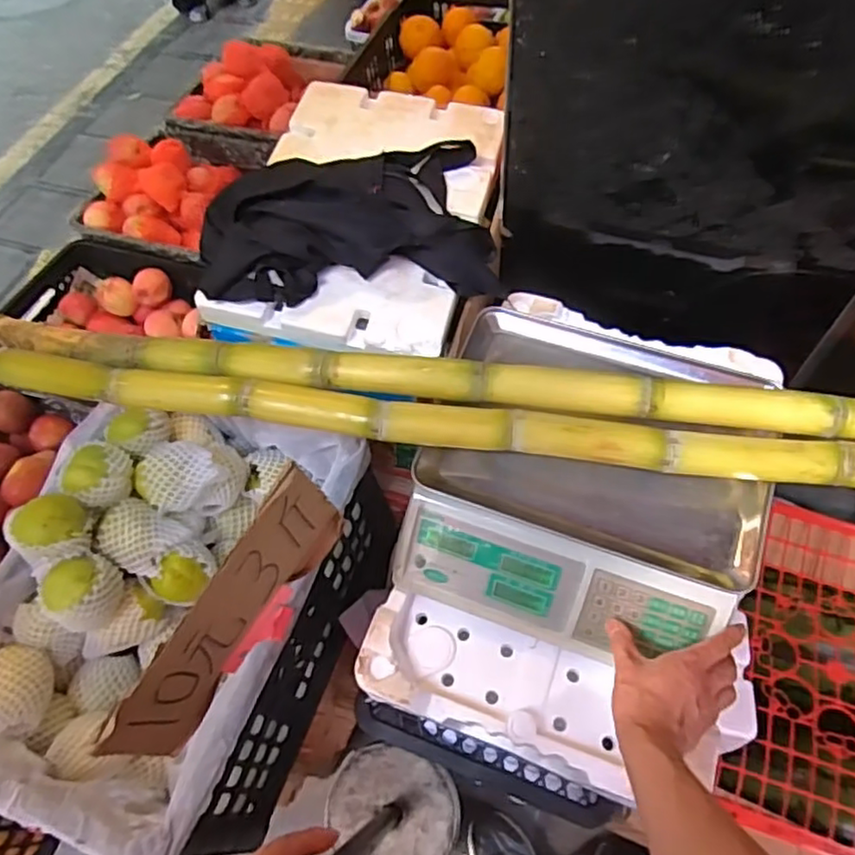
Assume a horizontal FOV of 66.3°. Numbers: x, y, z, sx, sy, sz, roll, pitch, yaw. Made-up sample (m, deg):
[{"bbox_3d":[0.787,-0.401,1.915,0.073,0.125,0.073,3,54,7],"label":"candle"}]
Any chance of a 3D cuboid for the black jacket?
[{"bbox_3d":[-0.095,-0.243,0.788,0.356,0.090,0.217,-15,60,-5],"label":"black jacket"}]

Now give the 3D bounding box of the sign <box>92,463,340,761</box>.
[{"bbox_3d":[-0.157,0.155,0.543,0.008,0.121,0.241,25,72,26],"label":"sign"}]

